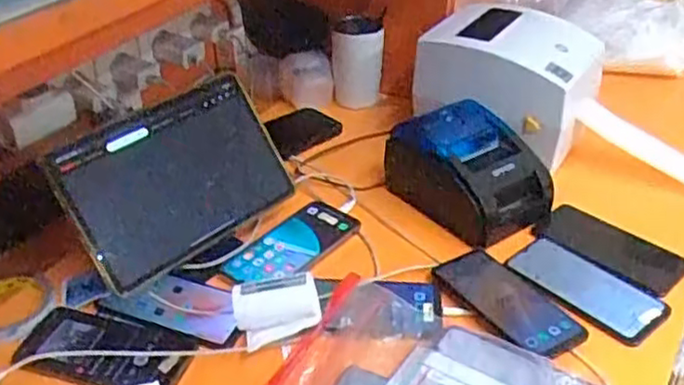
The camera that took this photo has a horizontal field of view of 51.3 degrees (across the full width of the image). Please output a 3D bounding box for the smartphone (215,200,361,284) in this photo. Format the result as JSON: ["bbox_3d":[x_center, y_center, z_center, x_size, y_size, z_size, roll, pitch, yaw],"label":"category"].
[{"bbox_3d":[-0.056,0.061,0.843,0.092,0.009,0.169,22,42,30],"label":"smartphone"}]

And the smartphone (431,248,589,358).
[{"bbox_3d":[0.173,0.112,0.747,0.078,0.011,0.171,-23,40,-27],"label":"smartphone"}]

